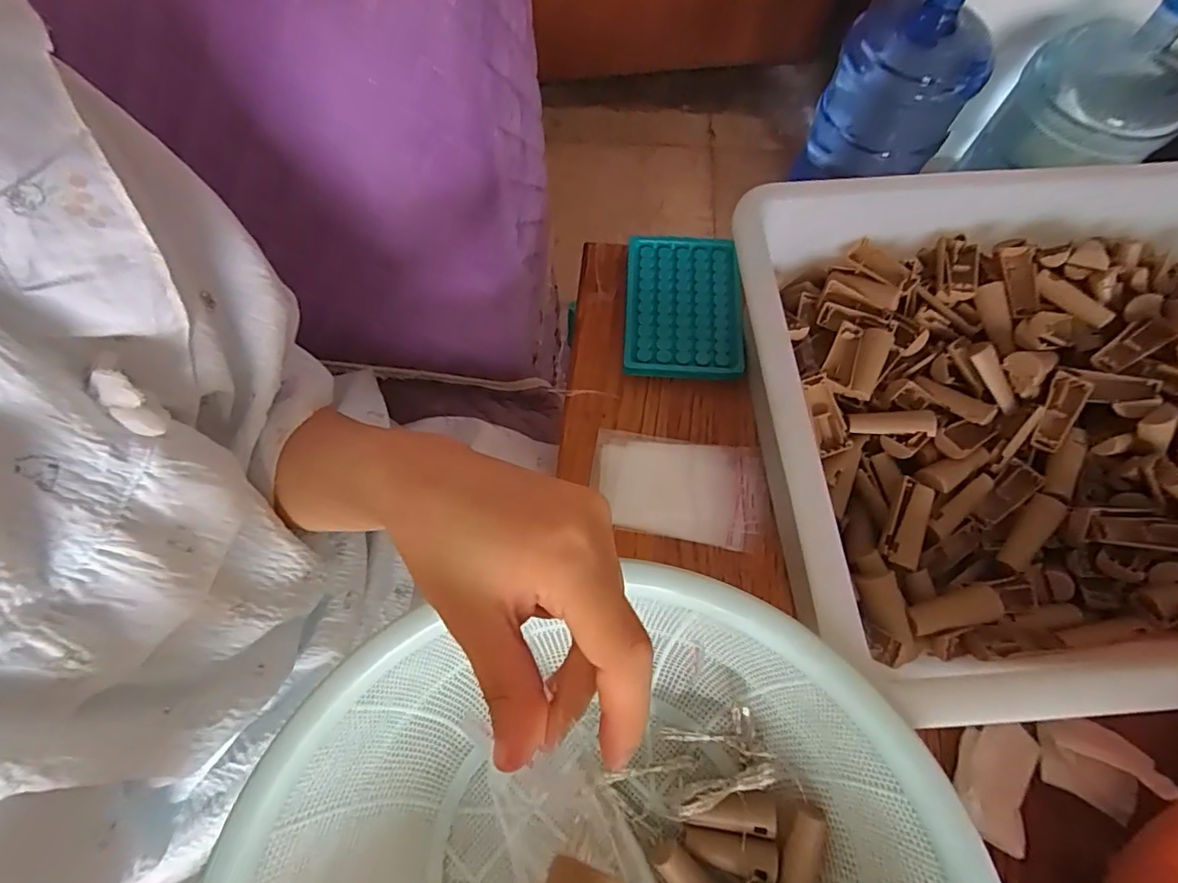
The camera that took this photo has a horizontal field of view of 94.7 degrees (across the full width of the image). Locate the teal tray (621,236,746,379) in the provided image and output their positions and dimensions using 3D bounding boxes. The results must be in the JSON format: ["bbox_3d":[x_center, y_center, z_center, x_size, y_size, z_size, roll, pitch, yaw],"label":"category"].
[{"bbox_3d":[0.079,-0.114,0.454,0.095,0.011,0.129,4,69,2],"label":"teal tray"}]

